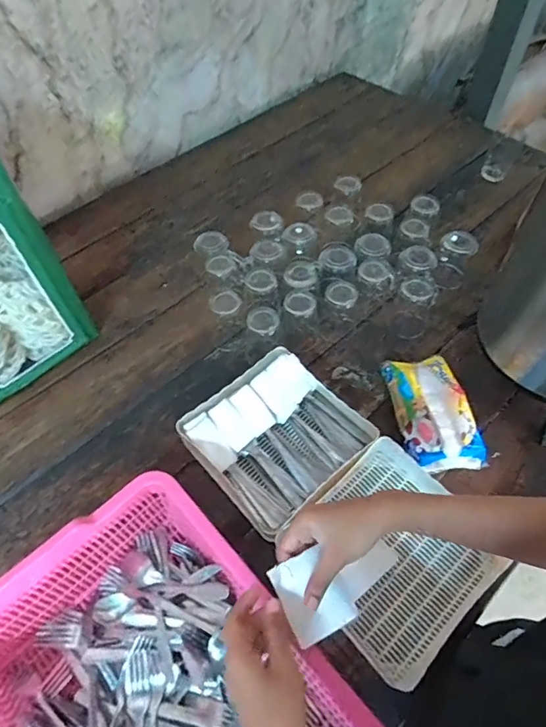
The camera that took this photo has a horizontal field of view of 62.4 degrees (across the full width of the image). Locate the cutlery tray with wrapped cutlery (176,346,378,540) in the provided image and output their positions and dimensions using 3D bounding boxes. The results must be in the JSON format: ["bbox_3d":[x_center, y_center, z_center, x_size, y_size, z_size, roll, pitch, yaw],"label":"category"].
[{"bbox_3d":[0.003,0.105,0.667,0.216,0.061,0.204,-36,62,-20],"label":"cutlery tray with wrapped cutlery"}]

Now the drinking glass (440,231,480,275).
[{"bbox_3d":[0.342,-0.204,0.848,0.064,0.090,0.060,21,59,15],"label":"drinking glass"}]

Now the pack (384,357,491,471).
[{"bbox_3d":[0.246,0.071,0.686,0.116,0.054,0.178,-6,56,-2],"label":"pack"}]

